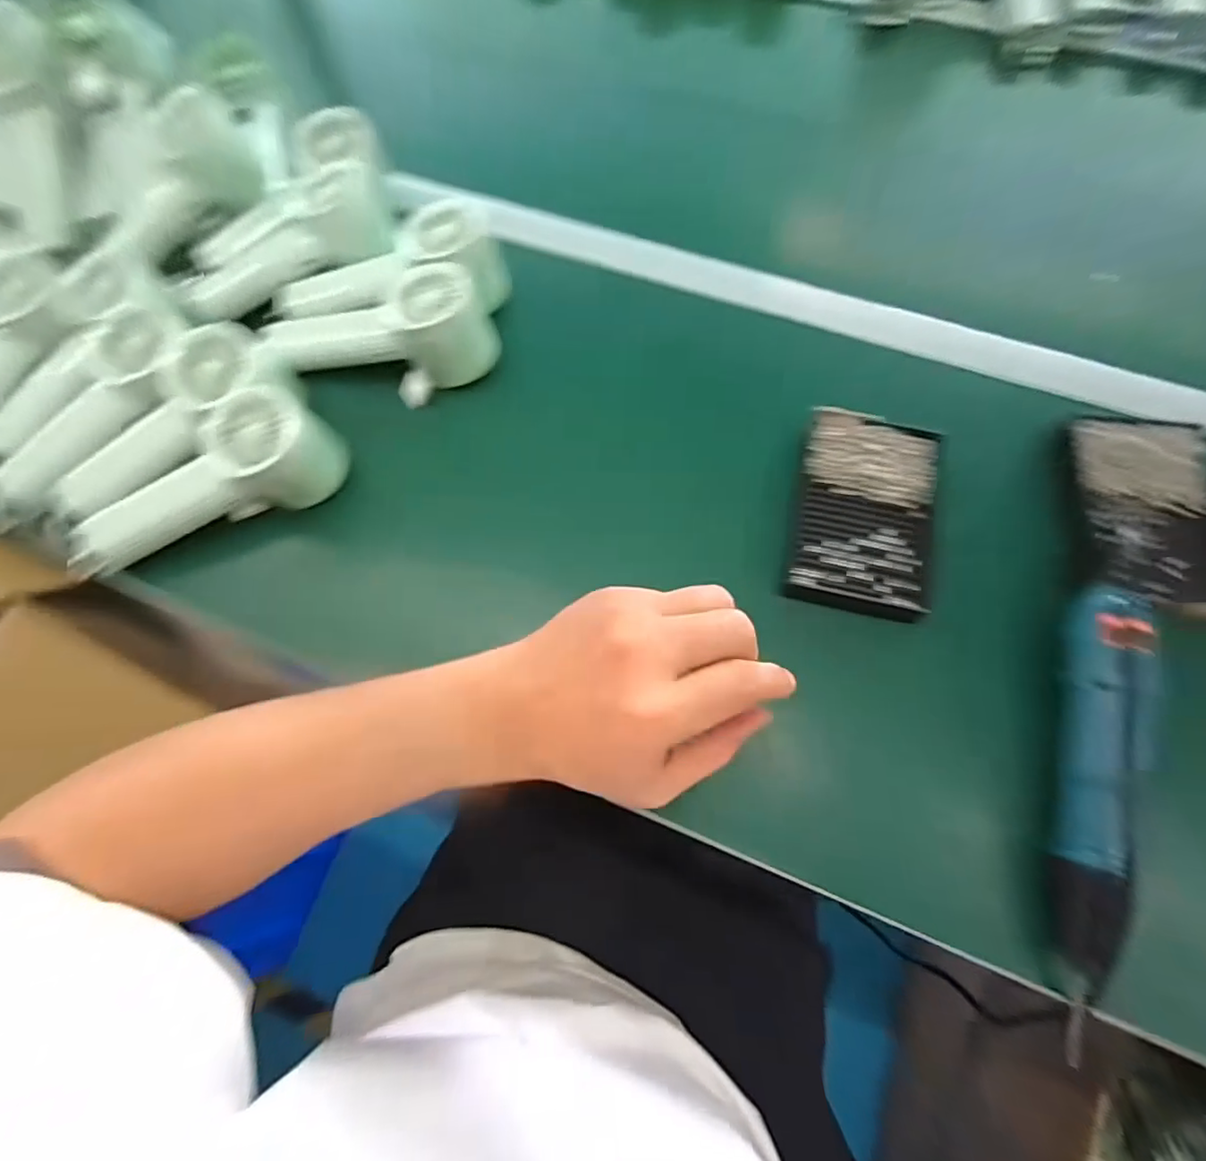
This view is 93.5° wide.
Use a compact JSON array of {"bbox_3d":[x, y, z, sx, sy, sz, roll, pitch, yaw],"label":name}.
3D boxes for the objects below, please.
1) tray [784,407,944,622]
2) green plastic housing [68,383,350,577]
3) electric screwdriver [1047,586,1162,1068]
[{"bbox_3d":[0.178,-0.048,0.382,0.089,0.018,0.140,13,71,7],"label":"tray"},{"bbox_3d":[-0.277,-0.065,0.400,0.203,0.070,0.063,-24,71,6],"label":"green plastic housing"},{"bbox_3d":[0.263,0.115,0.303,0.032,0.057,0.227,17,72,8],"label":"electric screwdriver"}]

